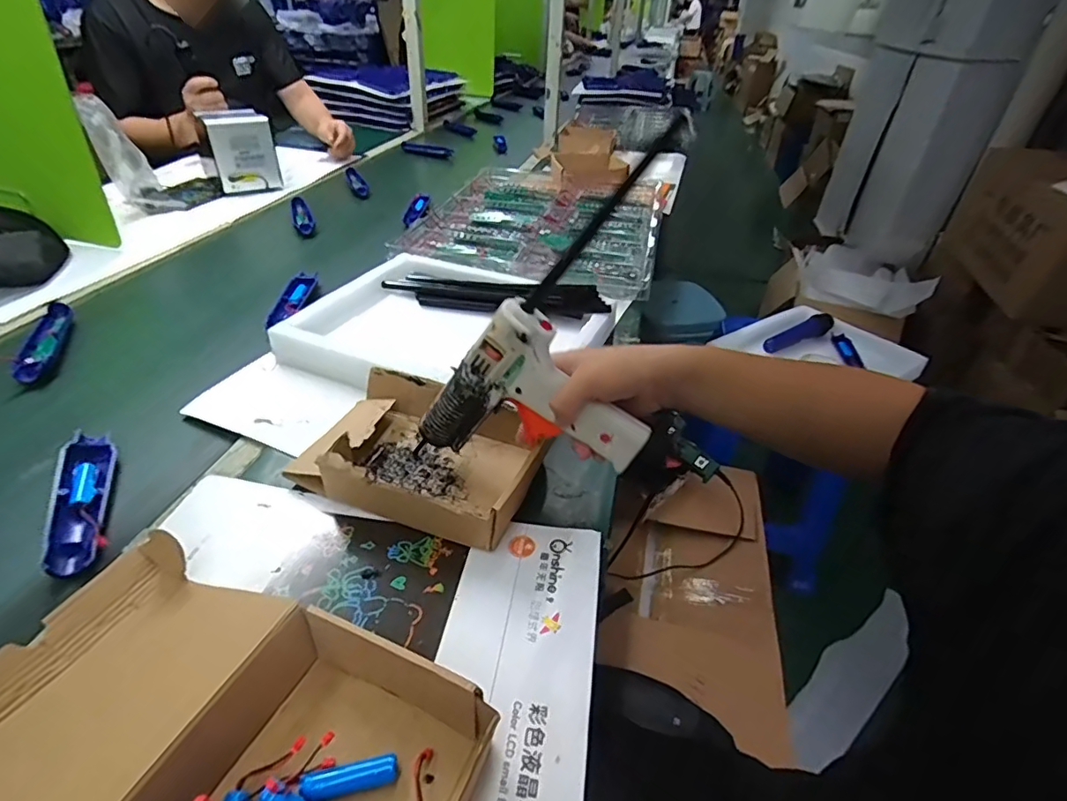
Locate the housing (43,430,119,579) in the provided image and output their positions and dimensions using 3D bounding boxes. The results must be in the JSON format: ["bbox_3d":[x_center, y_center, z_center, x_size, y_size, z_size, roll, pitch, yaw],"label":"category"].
[{"bbox_3d":[-0.398,0.085,0.475,0.038,0.025,0.161,-15,41,-24],"label":"housing"}]

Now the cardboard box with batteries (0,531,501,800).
[{"bbox_3d":[-0.192,0.190,0.305,0.299,0.053,0.169,18,39,17],"label":"cardboard box with batteries"}]

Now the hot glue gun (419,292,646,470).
[{"bbox_3d":[-0.004,-0.005,0.445,0.194,0.142,0.034,12,40,14],"label":"hot glue gun"}]

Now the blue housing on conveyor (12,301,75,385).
[{"bbox_3d":[-0.608,-0.073,0.672,0.034,0.022,0.178,-14,41,-23],"label":"blue housing on conveyor"}]

